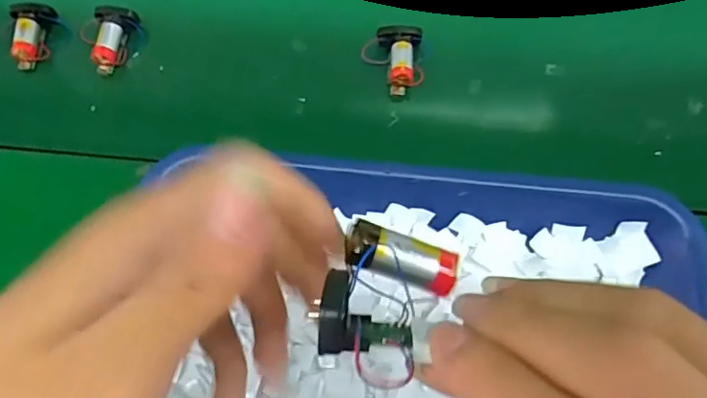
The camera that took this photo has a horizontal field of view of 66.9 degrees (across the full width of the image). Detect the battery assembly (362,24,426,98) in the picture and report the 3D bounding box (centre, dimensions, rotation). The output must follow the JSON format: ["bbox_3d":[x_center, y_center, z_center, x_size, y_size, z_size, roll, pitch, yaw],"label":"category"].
[{"bbox_3d":[0.029,-0.103,0.391,0.044,0.016,0.052,4,72,4],"label":"battery assembly"}]

